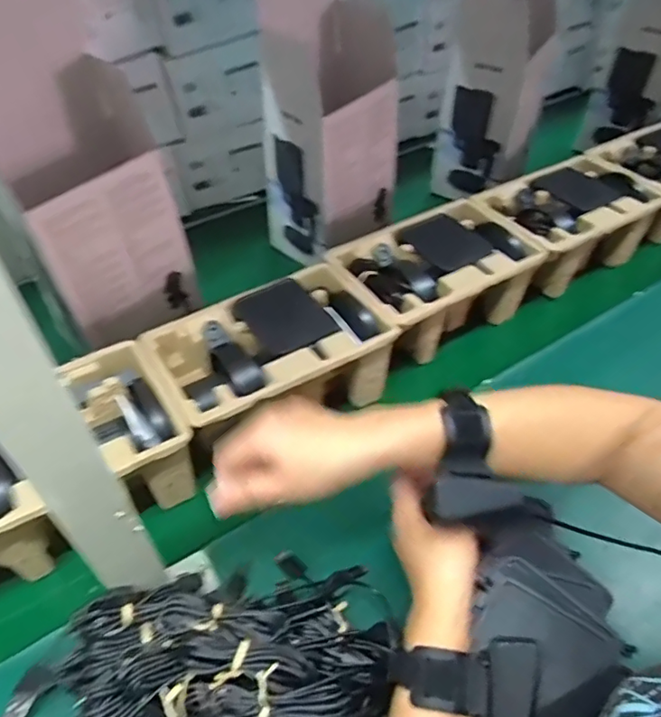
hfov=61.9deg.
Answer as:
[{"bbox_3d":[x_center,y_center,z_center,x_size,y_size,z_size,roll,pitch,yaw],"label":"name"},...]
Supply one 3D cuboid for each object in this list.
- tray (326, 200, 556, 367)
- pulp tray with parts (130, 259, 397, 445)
[{"bbox_3d":[0.124,-0.091,0.677,0.226,0.096,0.152,-25,51,-21],"label":"tray"},{"bbox_3d":[-0.063,0.003,0.586,0.227,0.087,0.148,-24,50,-21],"label":"pulp tray with parts"}]

